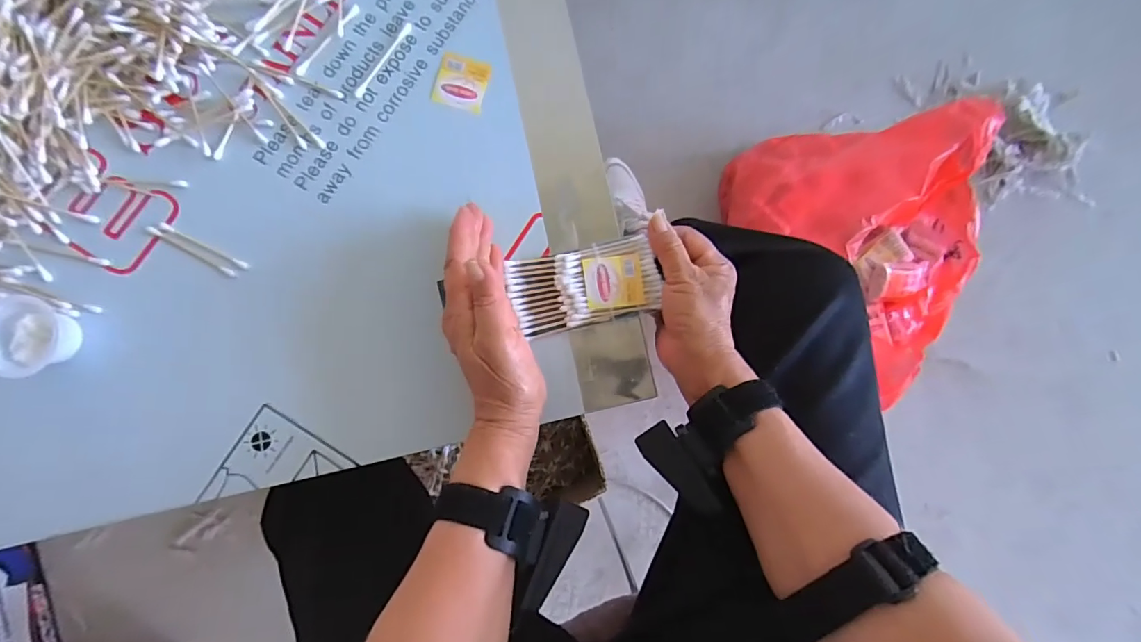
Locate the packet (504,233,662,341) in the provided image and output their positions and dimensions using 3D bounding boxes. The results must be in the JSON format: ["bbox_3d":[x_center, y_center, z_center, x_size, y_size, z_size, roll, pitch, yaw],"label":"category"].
[{"bbox_3d":[0.012,-0.027,0.380,0.106,0.021,0.058,-14,89,-9],"label":"packet"}]

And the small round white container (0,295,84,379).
[{"bbox_3d":[-0.382,0.011,0.349,0.047,0.029,0.051,0,85,-3],"label":"small round white container"}]

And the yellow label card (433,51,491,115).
[{"bbox_3d":[-0.089,-0.194,0.402,0.040,0.004,0.044,12,83,-1],"label":"yellow label card"}]

